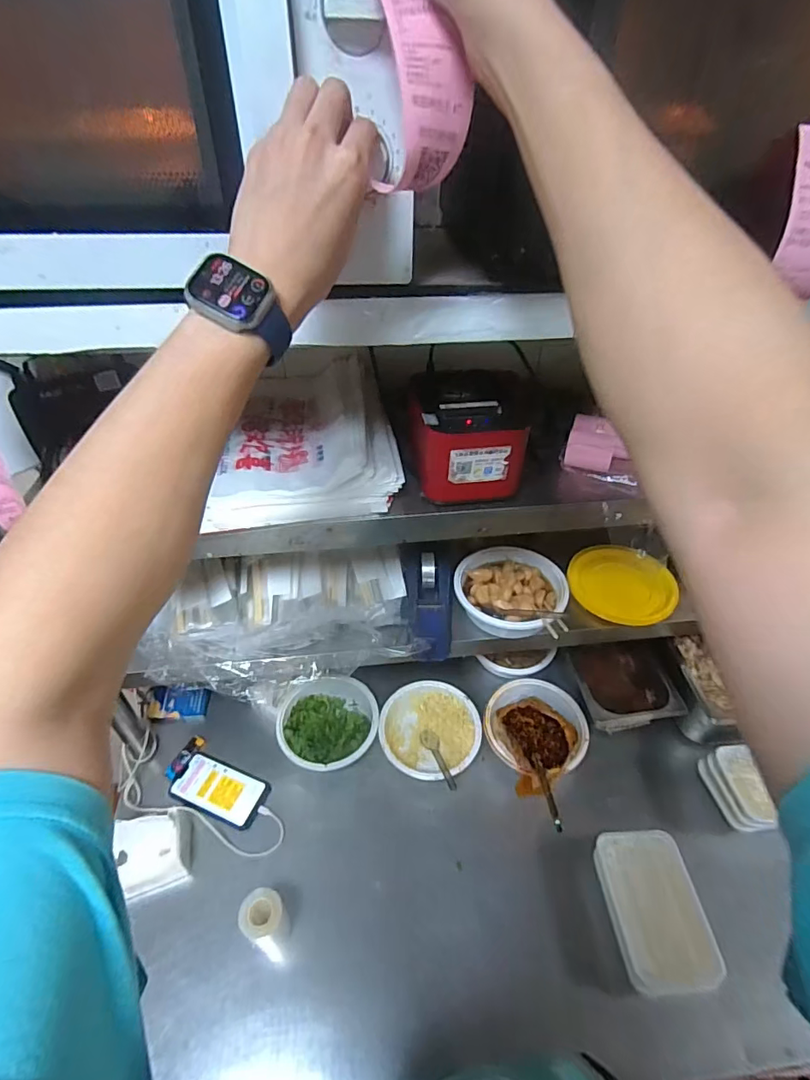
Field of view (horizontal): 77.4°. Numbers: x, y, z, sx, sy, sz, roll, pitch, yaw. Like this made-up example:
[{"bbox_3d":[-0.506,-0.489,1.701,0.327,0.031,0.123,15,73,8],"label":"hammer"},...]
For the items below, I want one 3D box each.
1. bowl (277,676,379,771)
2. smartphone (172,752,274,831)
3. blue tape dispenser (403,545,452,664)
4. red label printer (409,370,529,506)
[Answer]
[{"bbox_3d":[-0.135,0.324,0.896,0.166,0.056,0.178,-2,43,2],"label":"bowl"},{"bbox_3d":[-0.308,0.418,0.846,0.156,0.015,0.084,16,47,19],"label":"smartphone"},{"bbox_3d":[0.038,0.083,0.762,0.078,0.091,0.189,-2,56,1],"label":"blue tape dispenser"},{"bbox_3d":[0.078,-0.139,0.638,0.137,0.099,0.168,-4,43,-1],"label":"red label printer"}]

